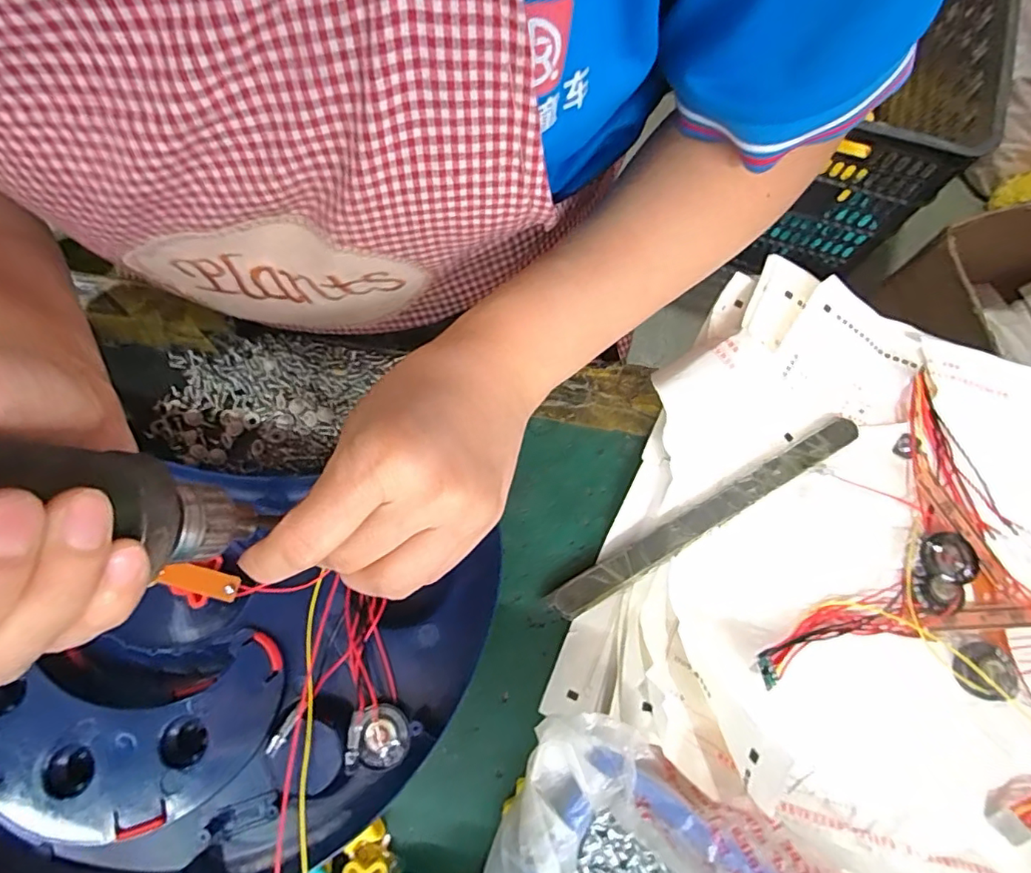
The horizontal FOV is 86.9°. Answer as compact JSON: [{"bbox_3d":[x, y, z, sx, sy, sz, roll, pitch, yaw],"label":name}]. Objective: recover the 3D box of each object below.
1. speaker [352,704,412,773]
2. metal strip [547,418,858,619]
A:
[{"bbox_3d":[-0.061,0.136,0.246,0.024,0.005,0.027,-25,76,-7],"label":"speaker"},{"bbox_3d":[0.109,0.044,0.309,0.202,0.006,0.018,-30,71,-7],"label":"metal strip"}]

